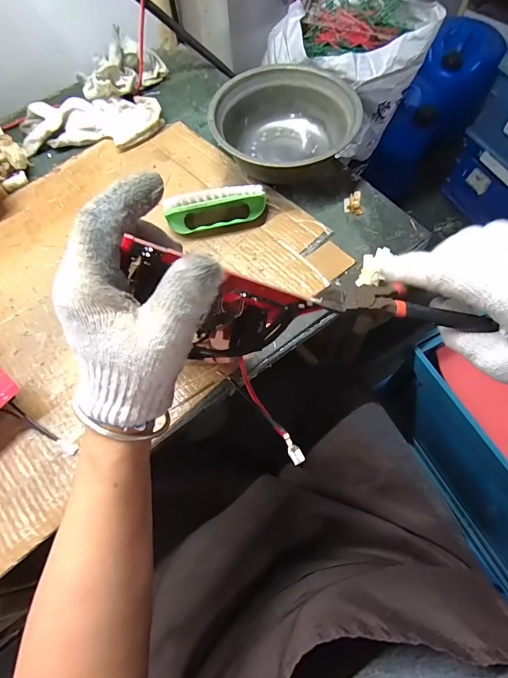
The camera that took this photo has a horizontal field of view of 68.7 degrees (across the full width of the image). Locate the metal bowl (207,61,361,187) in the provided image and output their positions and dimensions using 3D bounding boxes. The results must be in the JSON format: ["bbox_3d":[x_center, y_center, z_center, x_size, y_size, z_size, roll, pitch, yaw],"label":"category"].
[{"bbox_3d":[0.040,-0.280,0.508,0.183,0.070,0.183,-1,65,2],"label":"metal bowl"}]

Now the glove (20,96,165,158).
[{"bbox_3d":[-0.243,-0.321,0.555,0.205,0.045,0.096,-12,65,-3],"label":"glove"}]

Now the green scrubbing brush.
[{"bbox_3d":[-0.046,-0.159,0.459,0.124,0.049,0.033,-9,65,-2],"label":"green scrubbing brush"}]

